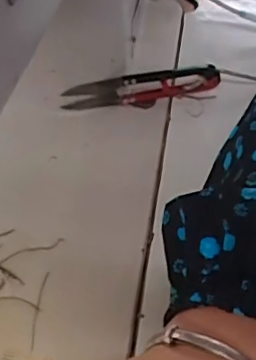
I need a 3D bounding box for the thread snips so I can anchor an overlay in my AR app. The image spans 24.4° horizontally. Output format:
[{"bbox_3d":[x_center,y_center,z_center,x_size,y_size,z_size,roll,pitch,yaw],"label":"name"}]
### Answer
[{"bbox_3d":[0.010,-0.059,0.395,0.106,0.029,0.008,-14,51,-12],"label":"thread snips"}]

